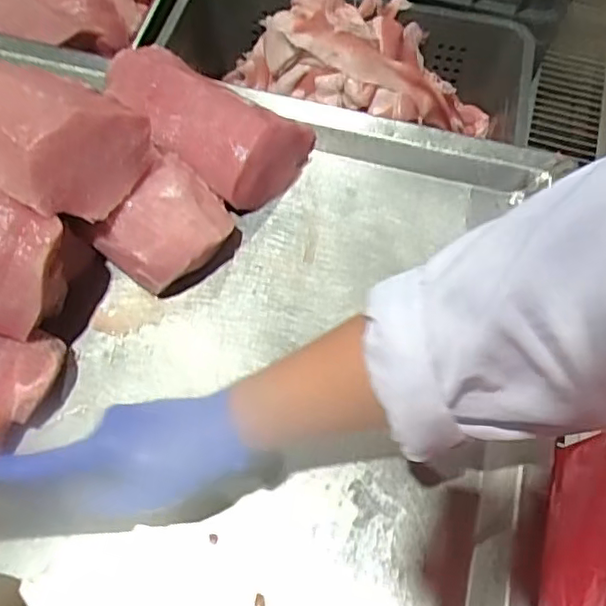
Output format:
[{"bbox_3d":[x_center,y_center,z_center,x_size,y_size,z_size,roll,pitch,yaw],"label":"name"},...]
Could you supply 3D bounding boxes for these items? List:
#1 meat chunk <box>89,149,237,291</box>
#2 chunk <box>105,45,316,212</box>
[{"bbox_3d":[-0.122,-0.068,0.575,0.083,0.073,0.110,38,68,16],"label":"meat chunk"},{"bbox_3d":[-0.102,-0.179,0.625,0.202,0.078,0.119,30,68,14],"label":"chunk"}]

